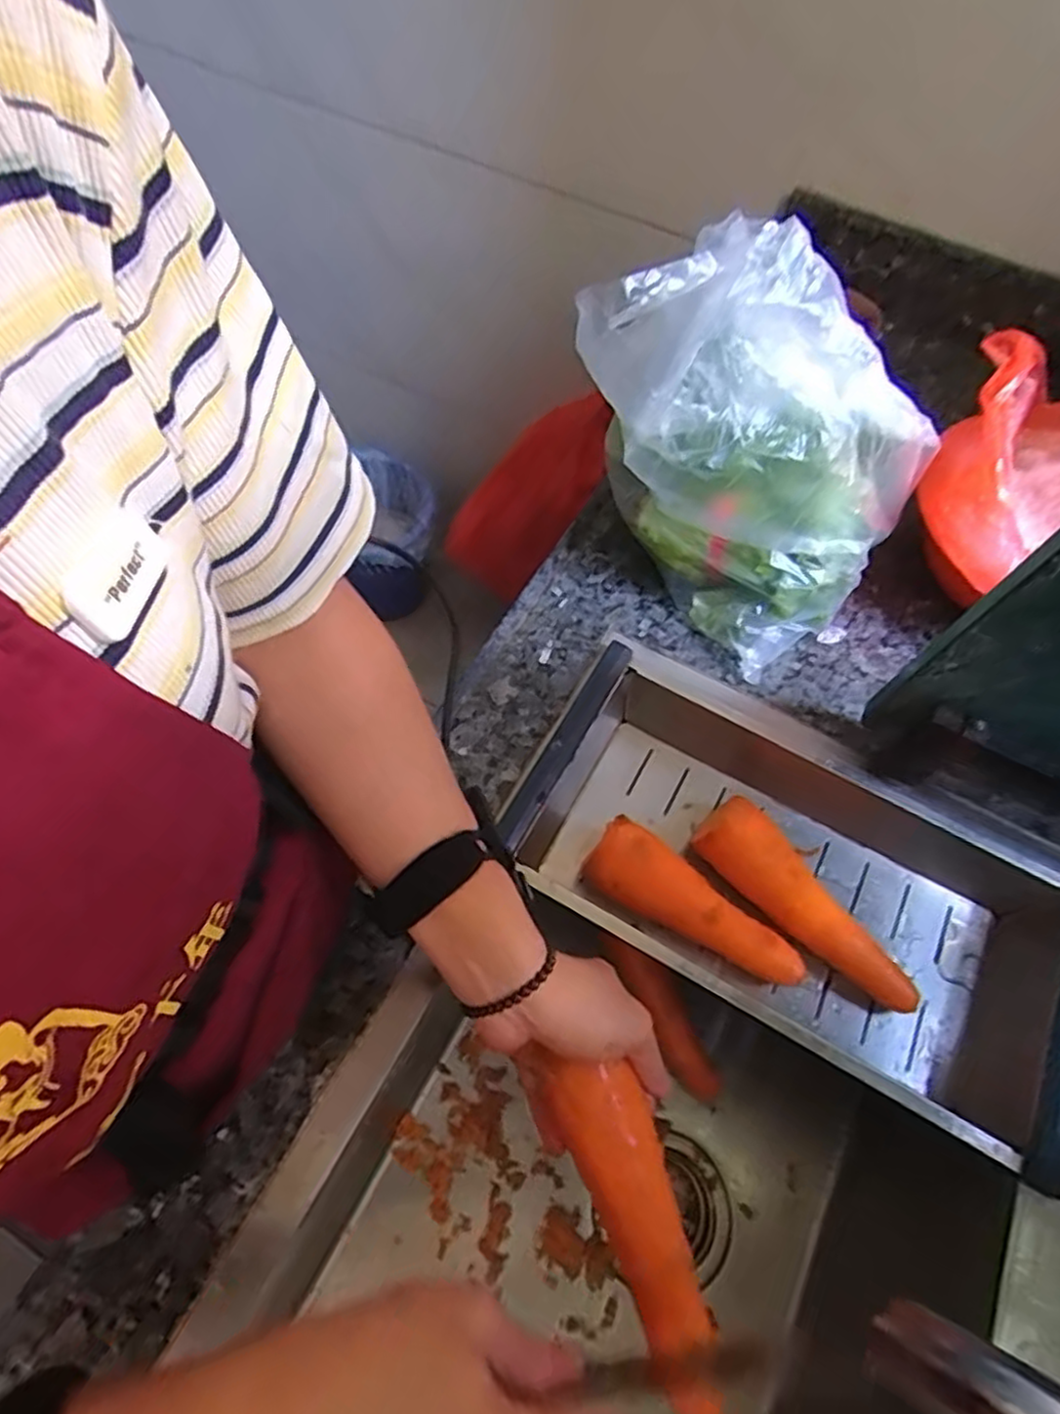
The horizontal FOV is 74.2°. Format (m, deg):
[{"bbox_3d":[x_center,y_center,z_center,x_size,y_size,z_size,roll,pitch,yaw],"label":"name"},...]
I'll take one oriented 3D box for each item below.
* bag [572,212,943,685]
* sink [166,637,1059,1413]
[{"bbox_3d":[0.151,-0.173,0.485,0.212,0.255,0.131,32,65,14],"label":"bag"},{"bbox_3d":[0.085,0.362,0.466,0.433,0.236,0.696,27,64,11],"label":"sink"}]

